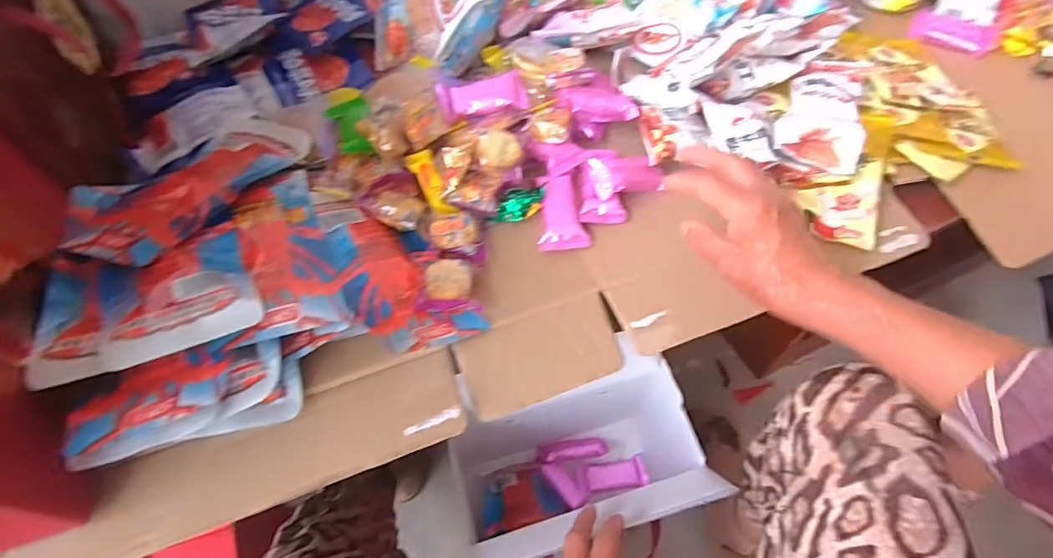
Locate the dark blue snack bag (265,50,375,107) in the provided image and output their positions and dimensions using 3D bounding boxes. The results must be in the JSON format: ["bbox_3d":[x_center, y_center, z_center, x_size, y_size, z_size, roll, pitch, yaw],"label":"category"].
[{"bbox_3d":[-0.233,-0.232,0.589,0.102,0.015,0.080,-20,58,-13],"label":"dark blue snack bag"}]

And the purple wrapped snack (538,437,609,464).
[{"bbox_3d":[0.067,0.243,0.745,0.099,0.015,0.029,-7,56,-5],"label":"purple wrapped snack"}]

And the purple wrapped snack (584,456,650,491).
[{"bbox_3d":[0.126,0.273,0.733,0.083,0.011,0.037,-6,56,-4],"label":"purple wrapped snack"}]

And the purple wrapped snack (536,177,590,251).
[{"bbox_3d":[0.032,-0.064,0.501,0.045,0.020,0.077,-5,56,-3],"label":"purple wrapped snack"}]

